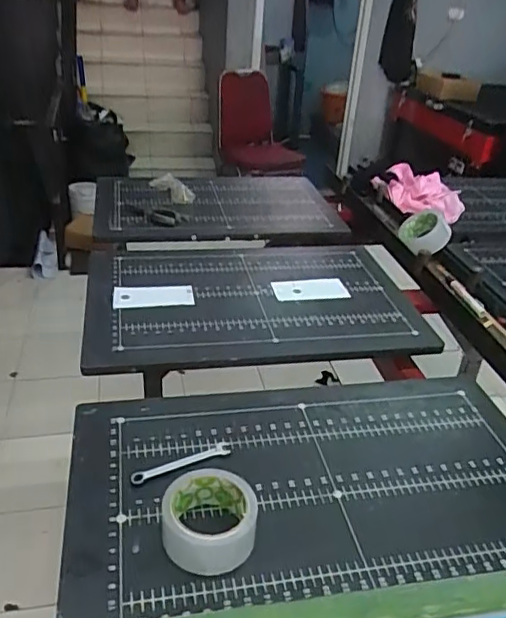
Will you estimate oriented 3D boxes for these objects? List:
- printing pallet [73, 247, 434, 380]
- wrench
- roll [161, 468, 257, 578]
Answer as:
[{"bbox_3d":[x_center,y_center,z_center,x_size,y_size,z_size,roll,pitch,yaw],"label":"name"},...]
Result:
[{"bbox_3d":[-0.003,-0.028,1.080,0.588,0.025,0.416,-3,32,-13],"label":"printing pallet"},{"bbox_3d":[-0.085,0.187,0.697,0.128,0.009,0.018,-15,37,-30],"label":"wrench"},{"bbox_3d":[-0.047,0.221,0.606,0.095,0.051,0.090,4,31,-2],"label":"roll"}]

